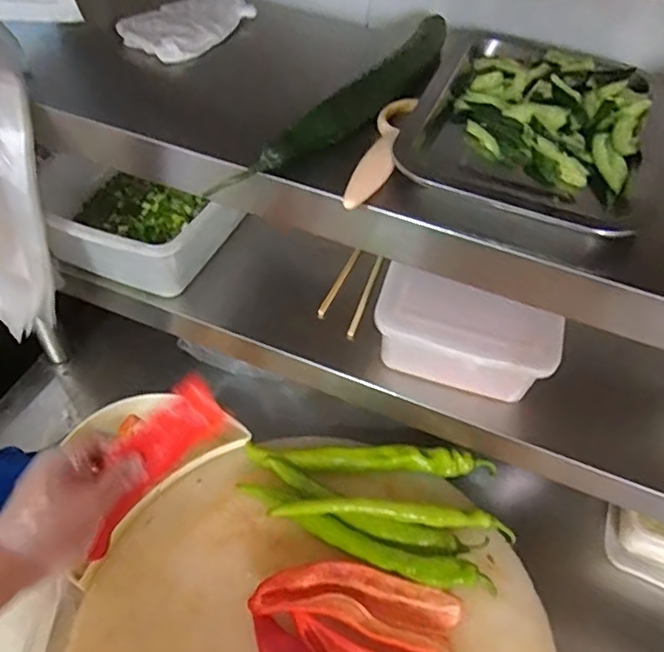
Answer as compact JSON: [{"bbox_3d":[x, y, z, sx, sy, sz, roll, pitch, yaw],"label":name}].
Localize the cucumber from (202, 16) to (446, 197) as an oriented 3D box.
[{"bbox_3d":[0.025,-0.197,0.509,0.043,0.031,0.326,29,53,19],"label":"cucumber"}]

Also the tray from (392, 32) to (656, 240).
[{"bbox_3d":[0.174,-0.173,0.518,0.189,0.033,0.239,23,52,15],"label":"tray"}]

